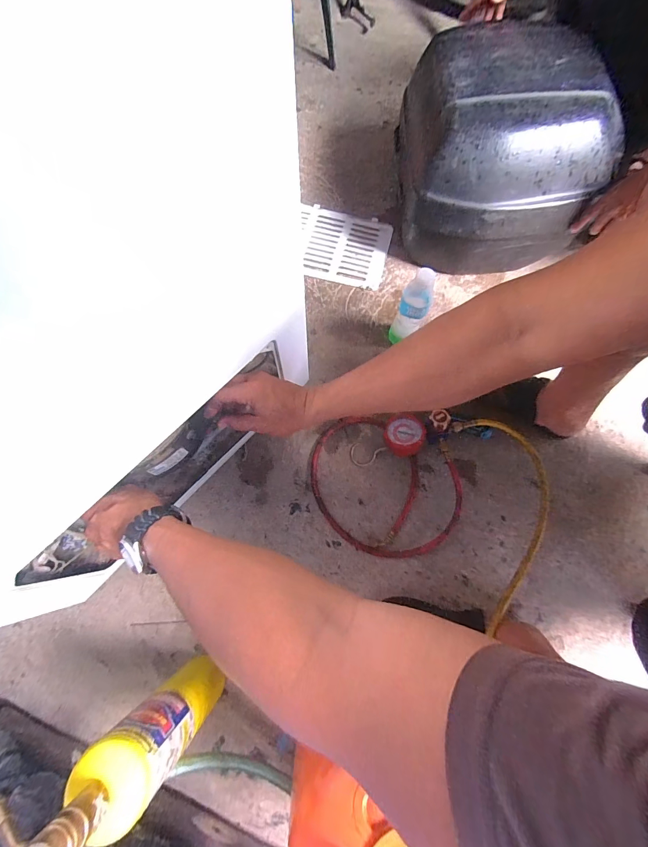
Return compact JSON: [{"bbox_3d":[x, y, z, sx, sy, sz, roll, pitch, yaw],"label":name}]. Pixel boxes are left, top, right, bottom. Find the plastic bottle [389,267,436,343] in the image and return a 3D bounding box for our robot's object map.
[{"bbox_3d":[0.165,-0.209,0.638,0.055,0.194,0.055,17,72,3],"label":"plastic bottle"}]

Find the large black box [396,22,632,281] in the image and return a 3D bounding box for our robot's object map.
[{"bbox_3d":[0.348,-0.519,0.669,0.384,0.276,0.333,-3,73,-3],"label":"large black box"}]

